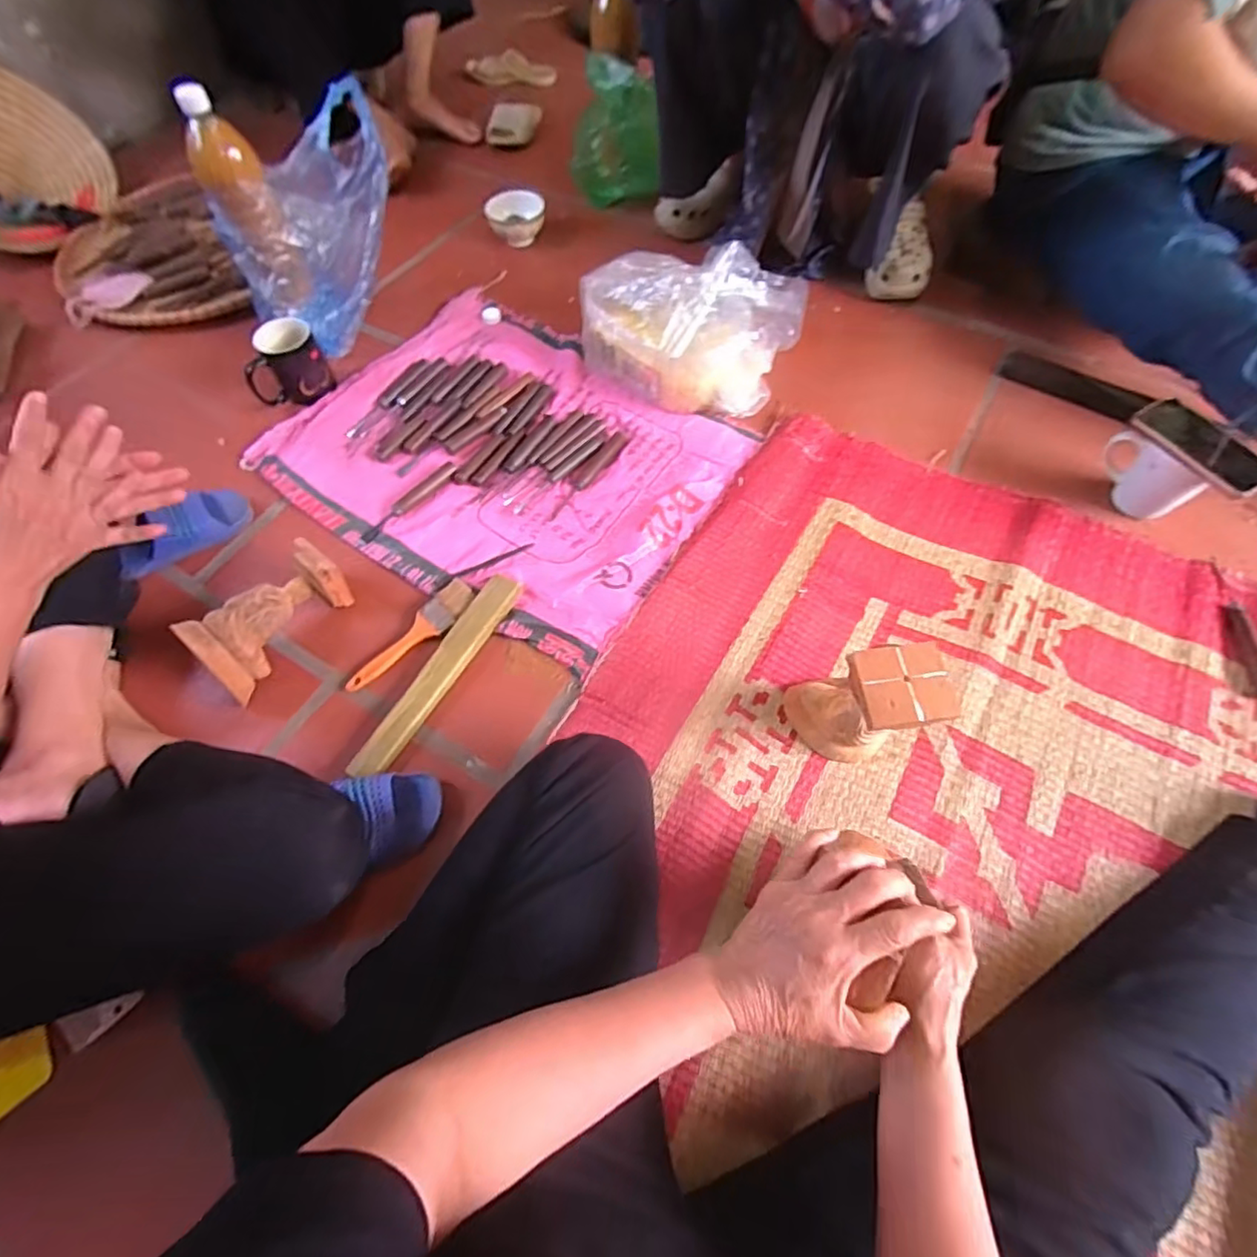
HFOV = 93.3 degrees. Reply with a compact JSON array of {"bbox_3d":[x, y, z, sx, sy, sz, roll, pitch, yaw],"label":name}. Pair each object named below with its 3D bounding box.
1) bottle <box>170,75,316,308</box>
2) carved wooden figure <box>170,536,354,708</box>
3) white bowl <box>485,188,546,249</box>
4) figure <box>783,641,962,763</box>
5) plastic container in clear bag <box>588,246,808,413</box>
[{"bbox_3d":[-0.525,-0.583,0.835,0.073,0.256,0.066,-22,63,-9],"label":"bottle"},{"bbox_3d":[-0.421,-0.014,0.697,0.078,0.108,0.185,26,66,15],"label":"carved wooden figure"},{"bbox_3d":[-0.208,-0.765,1.103,0.096,0.062,0.096,-1,62,2],"label":"white bowl"},{"bbox_3d":[0.227,0.075,0.584,0.099,0.168,0.087,-8,62,-2],"label":"figure"},{"bbox_3d":[0.091,-0.445,0.867,0.317,0.149,0.197,6,62,5],"label":"plastic container in clear bag"}]

